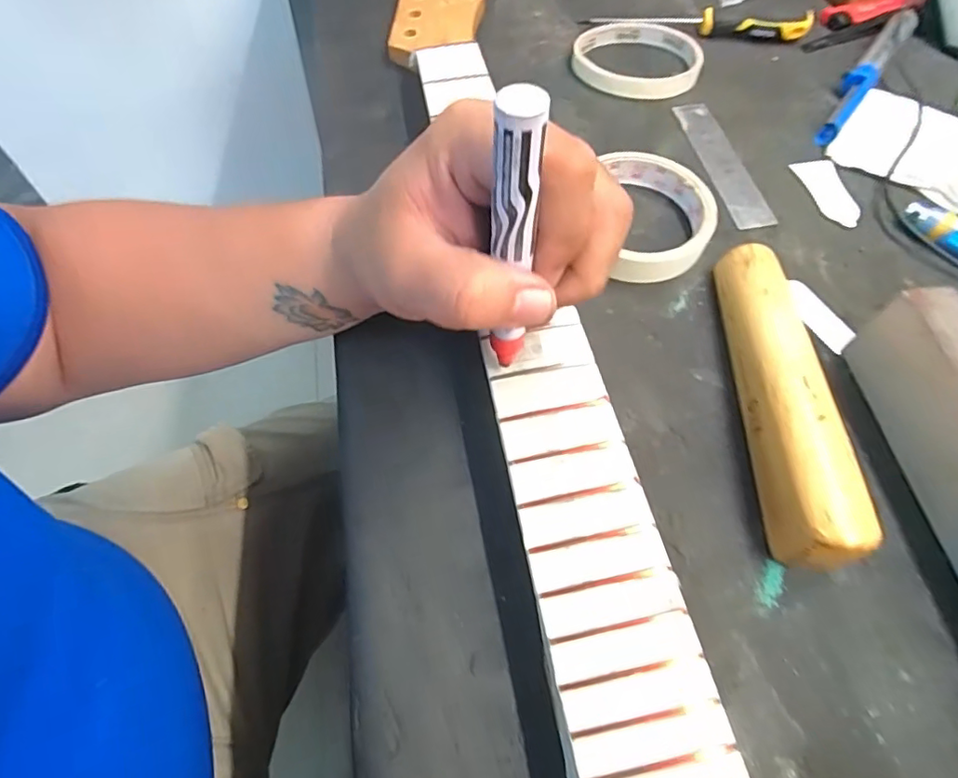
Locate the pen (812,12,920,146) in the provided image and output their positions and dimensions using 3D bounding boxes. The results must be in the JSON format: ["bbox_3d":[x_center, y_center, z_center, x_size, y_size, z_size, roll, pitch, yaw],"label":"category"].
[{"bbox_3d":[0.283,-0.231,0.397,0.019,0.016,0.166,36,68,17],"label":"pen"}]

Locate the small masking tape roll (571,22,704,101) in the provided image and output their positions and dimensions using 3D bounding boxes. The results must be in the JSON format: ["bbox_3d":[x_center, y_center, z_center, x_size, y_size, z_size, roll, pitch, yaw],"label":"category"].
[{"bbox_3d":[0.117,-0.249,0.411,0.092,0.013,0.074,9,63,4],"label":"small masking tape roll"}]

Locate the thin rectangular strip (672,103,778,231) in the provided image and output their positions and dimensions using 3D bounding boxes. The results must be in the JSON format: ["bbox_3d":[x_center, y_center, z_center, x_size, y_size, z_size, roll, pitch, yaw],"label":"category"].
[{"bbox_3d":[0.163,-0.152,0.367,0.027,0.004,0.119,-10,63,-6],"label":"thin rectangular strip"}]

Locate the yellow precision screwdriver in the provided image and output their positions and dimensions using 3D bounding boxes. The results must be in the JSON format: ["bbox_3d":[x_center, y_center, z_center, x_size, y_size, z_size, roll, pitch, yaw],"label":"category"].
[{"bbox_3d":[0.169,-0.287,0.427,0.172,0.015,0.020,5,62,2],"label":"yellow precision screwdriver"}]

